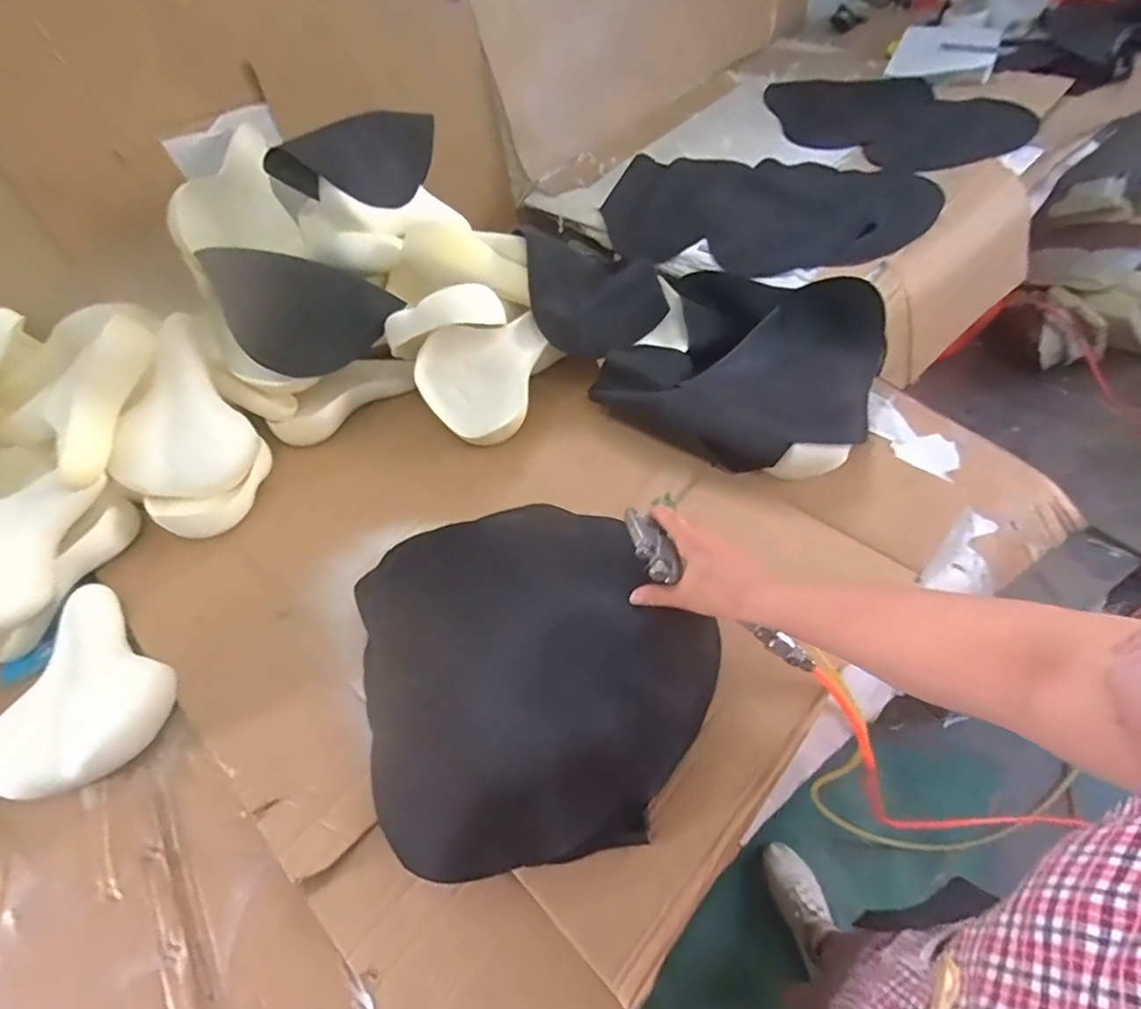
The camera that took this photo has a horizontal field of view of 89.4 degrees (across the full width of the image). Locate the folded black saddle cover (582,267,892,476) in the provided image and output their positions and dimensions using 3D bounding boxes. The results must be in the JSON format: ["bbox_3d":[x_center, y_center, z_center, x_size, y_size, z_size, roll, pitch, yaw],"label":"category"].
[{"bbox_3d":[0.268,-0.214,0.880,0.373,0.100,0.323,23,58,24],"label":"folded black saddle cover"}]

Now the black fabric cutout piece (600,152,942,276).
[{"bbox_3d":[0.348,-0.533,1.088,0.579,0.109,0.299,18,56,21],"label":"black fabric cutout piece"}]

